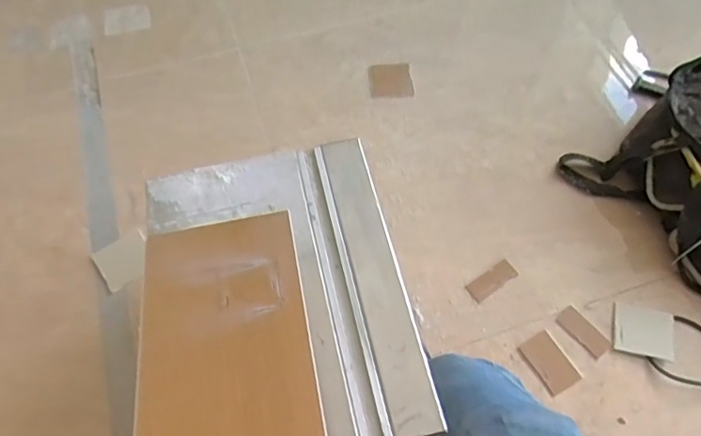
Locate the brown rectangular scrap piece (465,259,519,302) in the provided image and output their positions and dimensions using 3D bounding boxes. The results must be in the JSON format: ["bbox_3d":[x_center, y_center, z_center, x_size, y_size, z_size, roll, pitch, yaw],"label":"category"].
[{"bbox_3d":[0.249,0.109,0.923,0.091,0.009,0.037,-31,66,-15],"label":"brown rectangular scrap piece"}]

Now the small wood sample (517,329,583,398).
[{"bbox_3d":[0.324,0.234,0.859,0.059,0.006,0.092,-27,65,-14],"label":"small wood sample"}]

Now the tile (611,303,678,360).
[{"bbox_3d":[0.488,0.187,0.877,0.098,0.006,0.084,11,62,7],"label":"tile"}]

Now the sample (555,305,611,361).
[{"bbox_3d":[0.390,0.189,0.881,0.042,0.004,0.088,-35,67,-17],"label":"sample"}]

